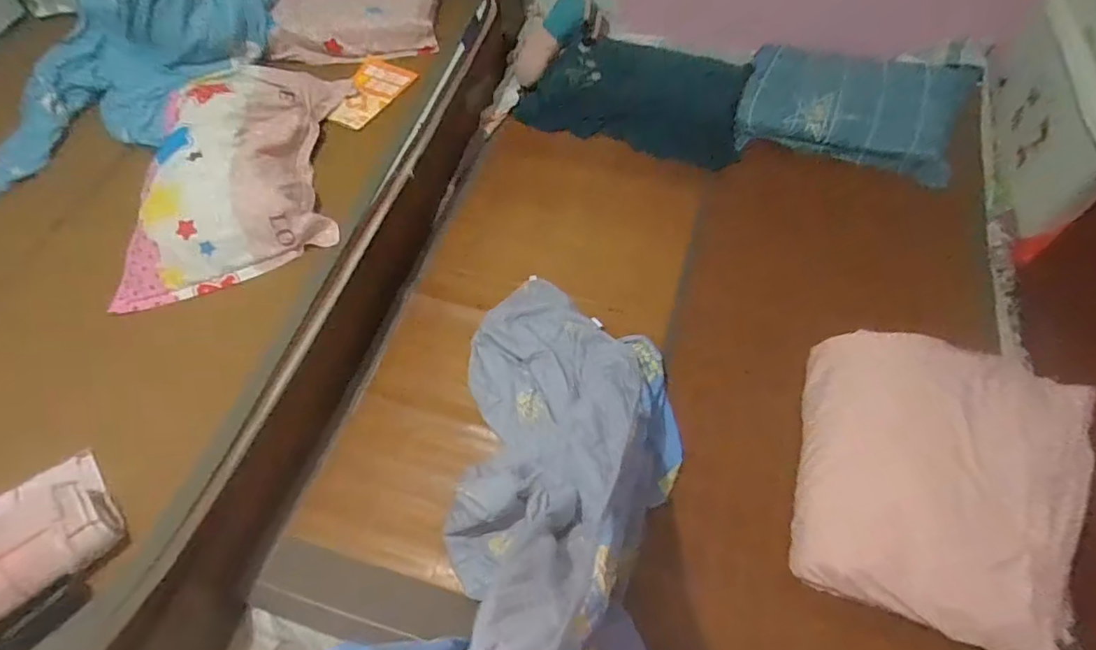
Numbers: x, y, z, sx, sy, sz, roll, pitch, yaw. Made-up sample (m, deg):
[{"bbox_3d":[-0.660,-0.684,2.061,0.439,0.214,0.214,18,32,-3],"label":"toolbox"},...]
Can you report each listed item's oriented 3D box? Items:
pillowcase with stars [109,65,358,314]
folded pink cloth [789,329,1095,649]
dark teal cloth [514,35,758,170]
[{"bbox_3d":[-0.691,-0.398,1.306,0.400,0.131,0.742,2,59,5],"label":"pillowcase with stars"},{"bbox_3d":[0.736,0.284,1.081,0.426,0.203,0.532,13,61,12],"label":"folded pink cloth"},{"bbox_3d":[0.272,-0.740,1.815,0.707,0.065,0.313,18,106,17],"label":"dark teal cloth"}]

